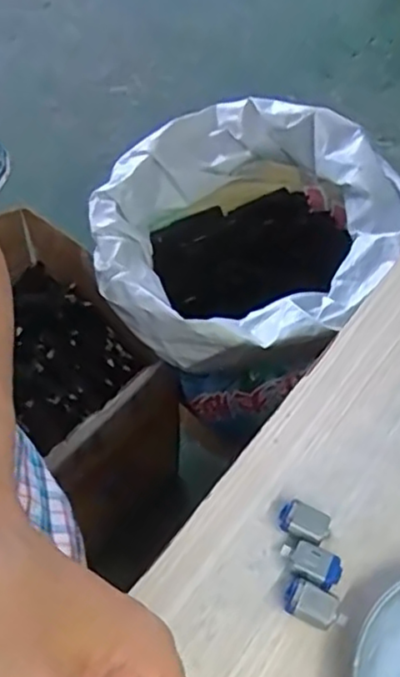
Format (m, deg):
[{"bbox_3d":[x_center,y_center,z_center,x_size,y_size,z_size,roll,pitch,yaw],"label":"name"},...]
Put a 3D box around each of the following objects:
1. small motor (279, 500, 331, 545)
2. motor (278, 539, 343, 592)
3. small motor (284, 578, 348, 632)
[{"bbox_3d":[0.061,0.107,0.378,0.029,0.014,0.019,19,56,13],"label":"small motor"},{"bbox_3d":[0.062,0.125,0.366,0.034,0.012,0.020,31,60,21],"label":"motor"},{"bbox_3d":[0.062,0.145,0.353,0.033,0.013,0.017,24,57,16],"label":"small motor"}]

